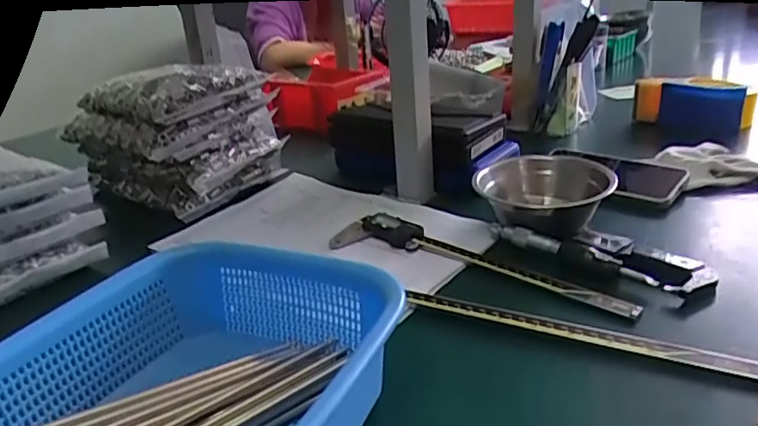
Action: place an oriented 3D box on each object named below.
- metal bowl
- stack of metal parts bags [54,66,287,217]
[{"bbox_3d":[0.162,-0.017,0.597,0.124,0.052,0.137,3,24,16],"label":"metal bowl"},{"bbox_3d":[-0.242,-0.103,0.731,0.197,0.140,0.175,16,30,38],"label":"stack of metal parts bags"}]

